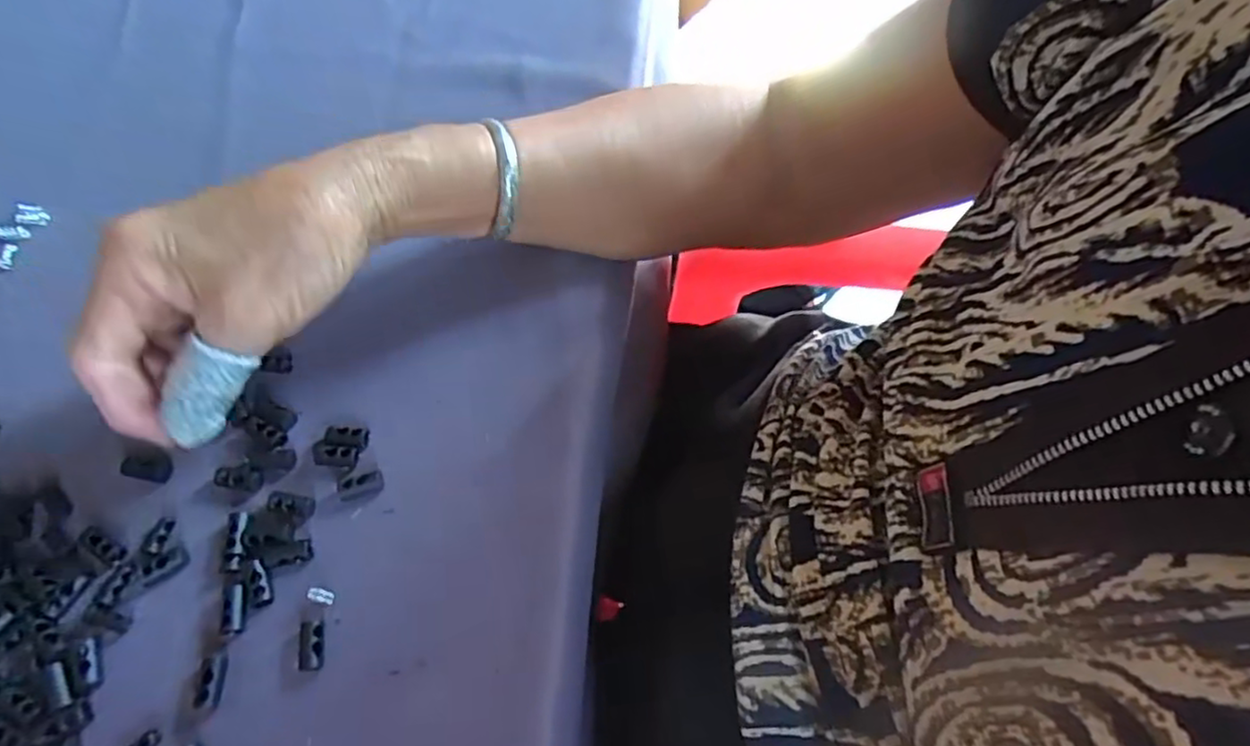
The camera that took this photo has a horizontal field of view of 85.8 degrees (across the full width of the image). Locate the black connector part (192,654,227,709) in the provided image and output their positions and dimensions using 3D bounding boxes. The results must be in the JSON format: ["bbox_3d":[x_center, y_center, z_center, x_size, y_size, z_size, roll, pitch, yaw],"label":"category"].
[{"bbox_3d":[-0.161,0.119,0.259,0.012,0.005,0.018,-5,64,-4],"label":"black connector part"}]

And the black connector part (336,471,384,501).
[{"bbox_3d":[-0.117,0.050,0.296,0.019,0.007,0.010,-16,65,-9],"label":"black connector part"}]

